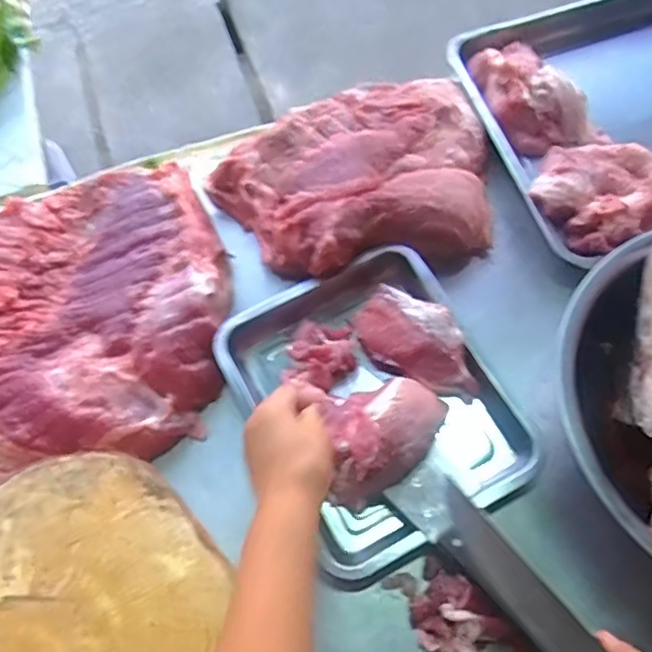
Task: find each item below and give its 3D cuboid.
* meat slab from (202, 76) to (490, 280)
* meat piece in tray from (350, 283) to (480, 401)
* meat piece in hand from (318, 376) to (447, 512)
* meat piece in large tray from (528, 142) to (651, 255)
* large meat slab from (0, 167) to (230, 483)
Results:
[{"bbox_3d":[0.032,-0.190,0.770,0.356,0.079,0.263,-7,65,-2],"label":"meat slab"},{"bbox_3d":[0.103,0.016,0.686,0.151,0.032,0.085,27,99,20],"label":"meat piece in tray"},{"bbox_3d":[0.057,0.109,0.630,0.140,0.068,0.091,-31,68,-12],"label":"meat piece in hand"},{"bbox_3d":[0.345,-0.175,0.756,0.195,0.048,0.152,-34,69,-13],"label":"meat piece in large tray"},{"bbox_3d":[-0.286,-0.011,0.719,0.341,0.067,0.339,-12,65,-4],"label":"large meat slab"}]

